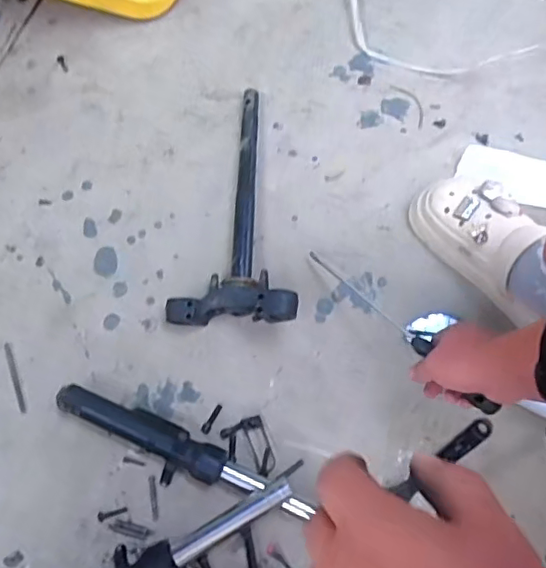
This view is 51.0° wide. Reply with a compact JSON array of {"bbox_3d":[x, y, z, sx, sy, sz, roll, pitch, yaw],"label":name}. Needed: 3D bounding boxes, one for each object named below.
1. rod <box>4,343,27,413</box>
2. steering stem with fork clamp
[{"bbox_3d":[-0.330,0.119,0.731,0.009,0.004,0.093,-20,71,-7],"label":"rod"},{"bbox_3d":[-0.035,-0.121,0.769,0.159,0.088,0.358,5,70,3],"label":"steering stem with fork clamp"}]

